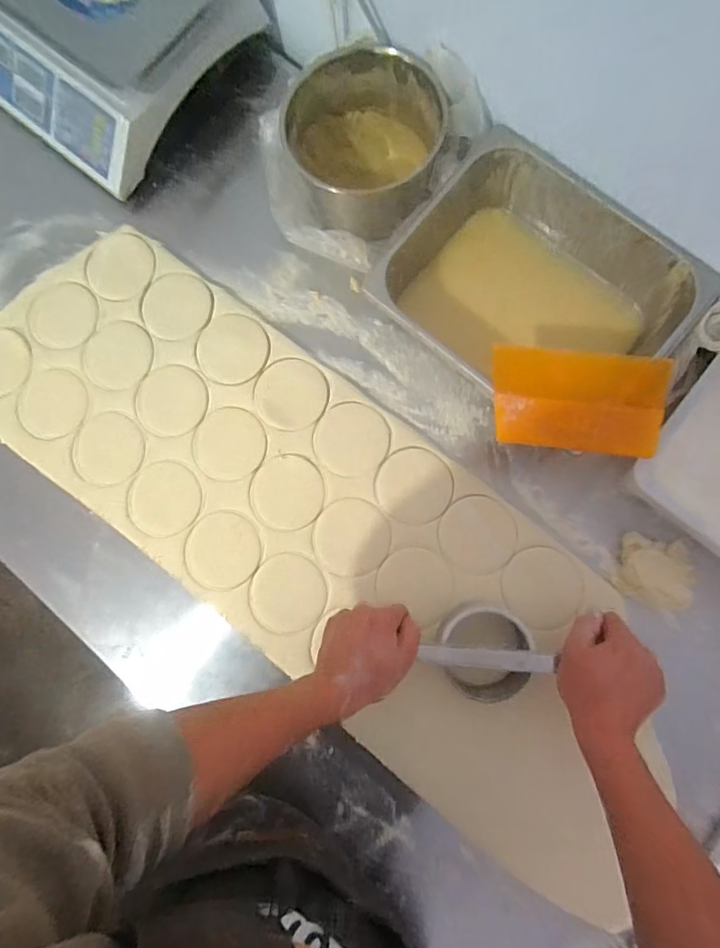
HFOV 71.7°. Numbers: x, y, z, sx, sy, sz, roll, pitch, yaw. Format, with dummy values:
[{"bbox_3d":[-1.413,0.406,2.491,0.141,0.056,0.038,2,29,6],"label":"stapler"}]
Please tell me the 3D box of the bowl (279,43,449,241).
[{"bbox_3d":[0.006,-0.425,0.642,0.192,0.127,0.176,0,84,3],"label":"bowl"}]

